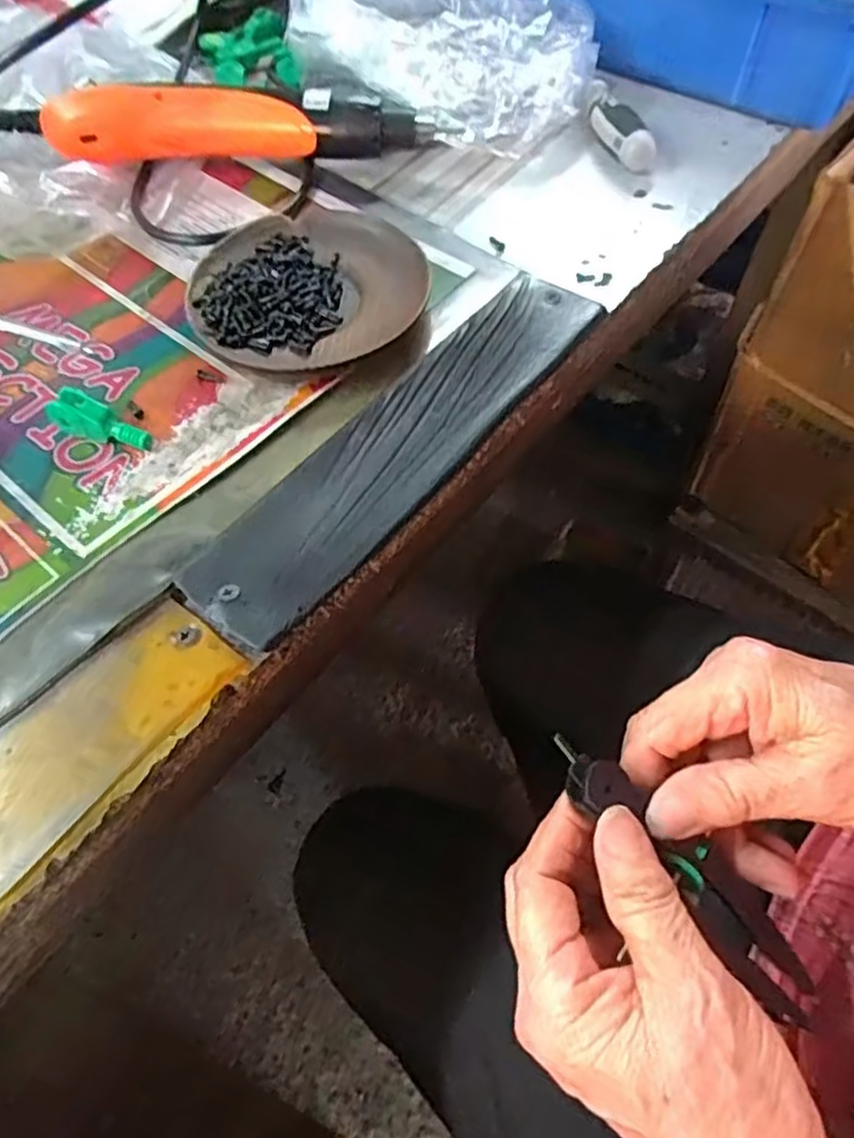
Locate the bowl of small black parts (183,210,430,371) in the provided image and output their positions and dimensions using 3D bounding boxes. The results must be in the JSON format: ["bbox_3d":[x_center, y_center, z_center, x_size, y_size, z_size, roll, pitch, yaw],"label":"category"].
[{"bbox_3d":[-0.061,-0.139,0.352,0.111,0.017,0.111,-1,58,1],"label":"bowl of small black parts"}]

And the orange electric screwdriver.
[{"bbox_3d":[-0.110,-0.246,0.405,0.217,0.041,0.032,4,58,4],"label":"orange electric screwdriver"}]

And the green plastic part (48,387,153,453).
[{"bbox_3d":[-0.142,-0.063,0.308,0.043,0.018,0.018,26,62,17],"label":"green plastic part"}]

